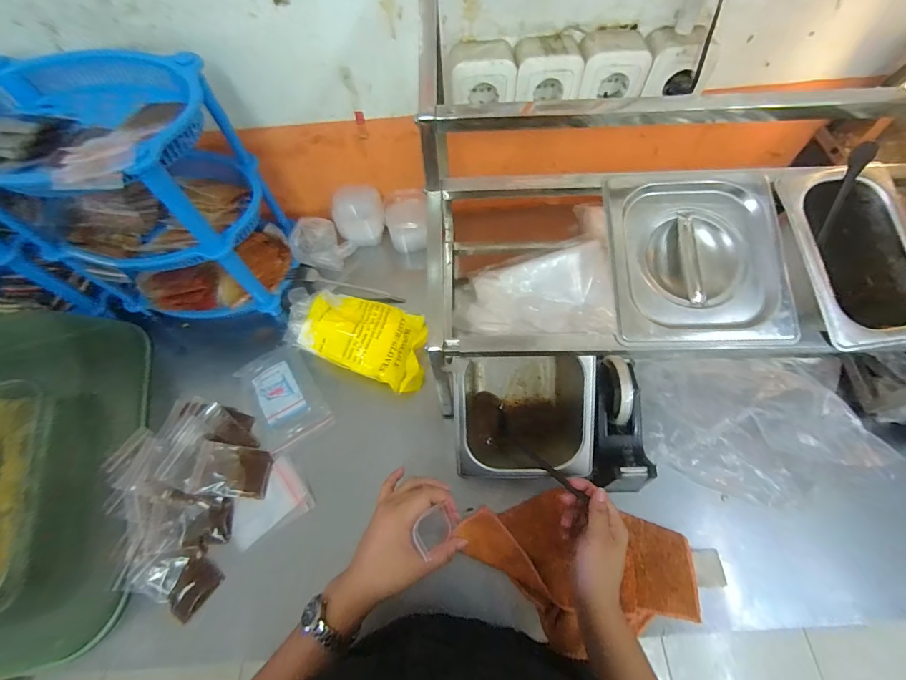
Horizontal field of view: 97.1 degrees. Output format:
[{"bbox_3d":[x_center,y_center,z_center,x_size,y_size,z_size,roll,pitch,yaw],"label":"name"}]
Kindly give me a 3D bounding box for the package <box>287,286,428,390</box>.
[{"bbox_3d":[-0.145,-0.018,0.608,0.232,0.076,0.122,20,67,12],"label":"package"}]

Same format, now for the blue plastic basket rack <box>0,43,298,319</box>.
[{"bbox_3d":[-0.406,-0.183,0.558,0.280,0.306,0.209,8,65,7],"label":"blue plastic basket rack"}]

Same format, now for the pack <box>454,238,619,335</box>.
[{"bbox_3d":[0.121,-0.075,0.635,0.224,0.069,0.149,4,64,5],"label":"pack"}]

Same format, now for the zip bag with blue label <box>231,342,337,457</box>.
[{"bbox_3d":[-0.253,0.084,0.596,0.105,0.011,0.147,-27,74,-15],"label":"zip bag with blue label"}]

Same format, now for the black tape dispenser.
[{"bbox_3d":[0.211,0.109,0.501,0.065,0.065,0.175,-1,86,3],"label":"black tape dispenser"}]

